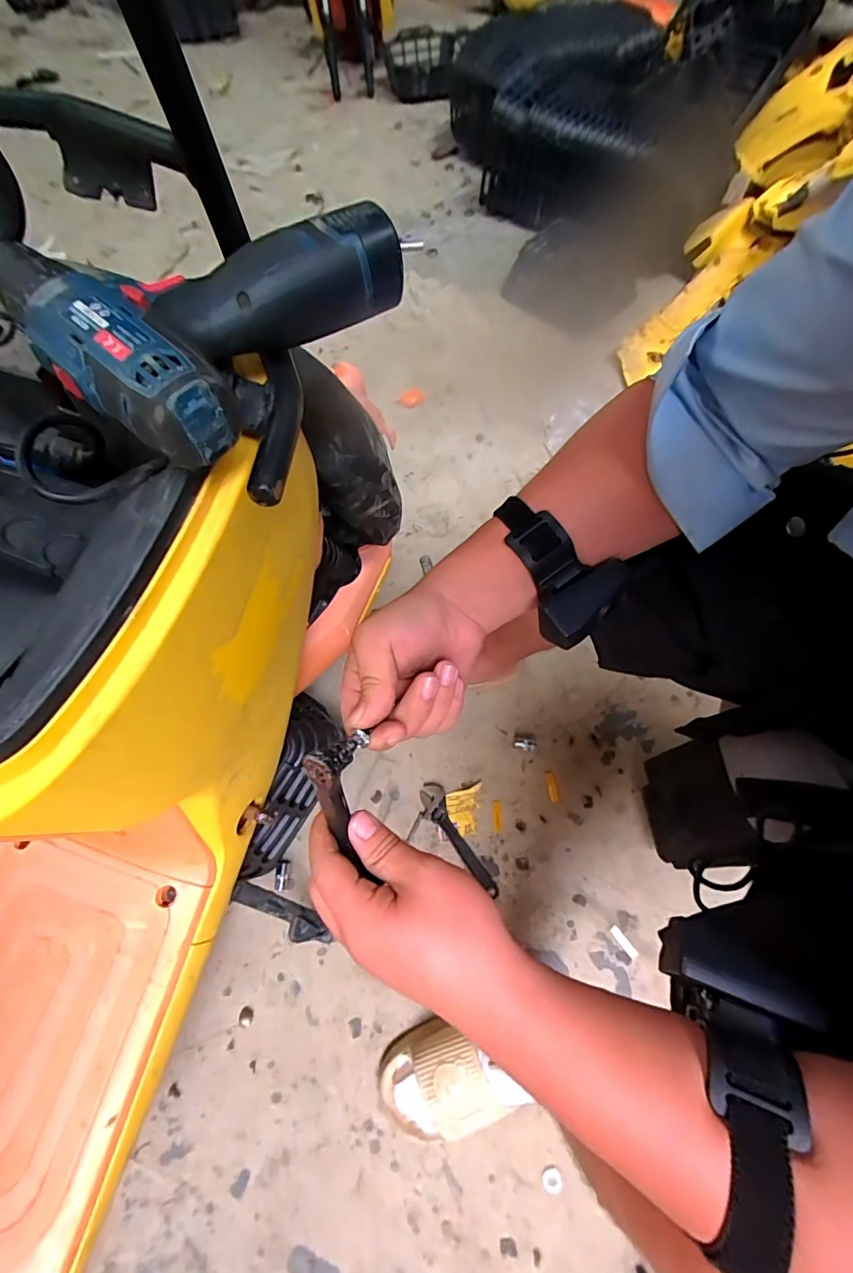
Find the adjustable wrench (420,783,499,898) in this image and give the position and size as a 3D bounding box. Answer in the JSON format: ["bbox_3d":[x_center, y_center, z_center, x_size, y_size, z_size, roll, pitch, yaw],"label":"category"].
[{"bbox_3d":[0.046,0.330,0.760,0.046,0.014,0.189,-27,67,-11],"label":"adjustable wrench"}]

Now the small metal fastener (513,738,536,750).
[{"bbox_3d":[0.173,0.190,0.832,0.037,0.026,0.025,-1,65,1],"label":"small metal fastener"}]

